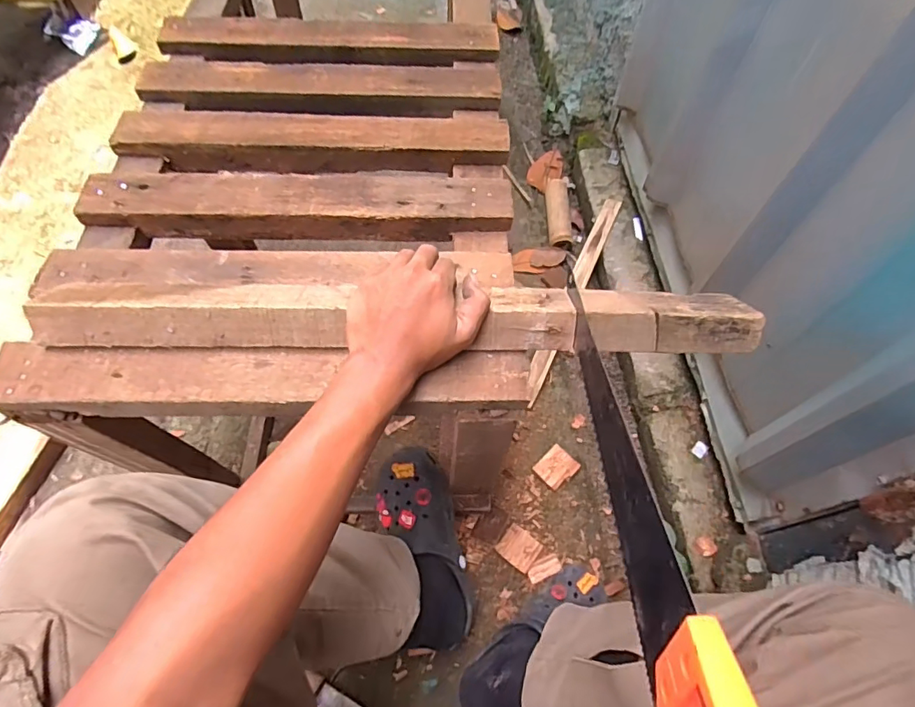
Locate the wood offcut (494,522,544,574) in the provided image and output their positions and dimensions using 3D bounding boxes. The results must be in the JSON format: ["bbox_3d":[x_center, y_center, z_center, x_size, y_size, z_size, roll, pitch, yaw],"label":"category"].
[{"bbox_3d":[0.096,0.300,0.778,0.059,0.010,0.054,35,67,18],"label":"wood offcut"}]

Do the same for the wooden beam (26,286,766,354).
[{"bbox_3d":[-0.052,-0.034,0.446,0.626,0.044,0.067,1,61,-1],"label":"wooden beam"}]

